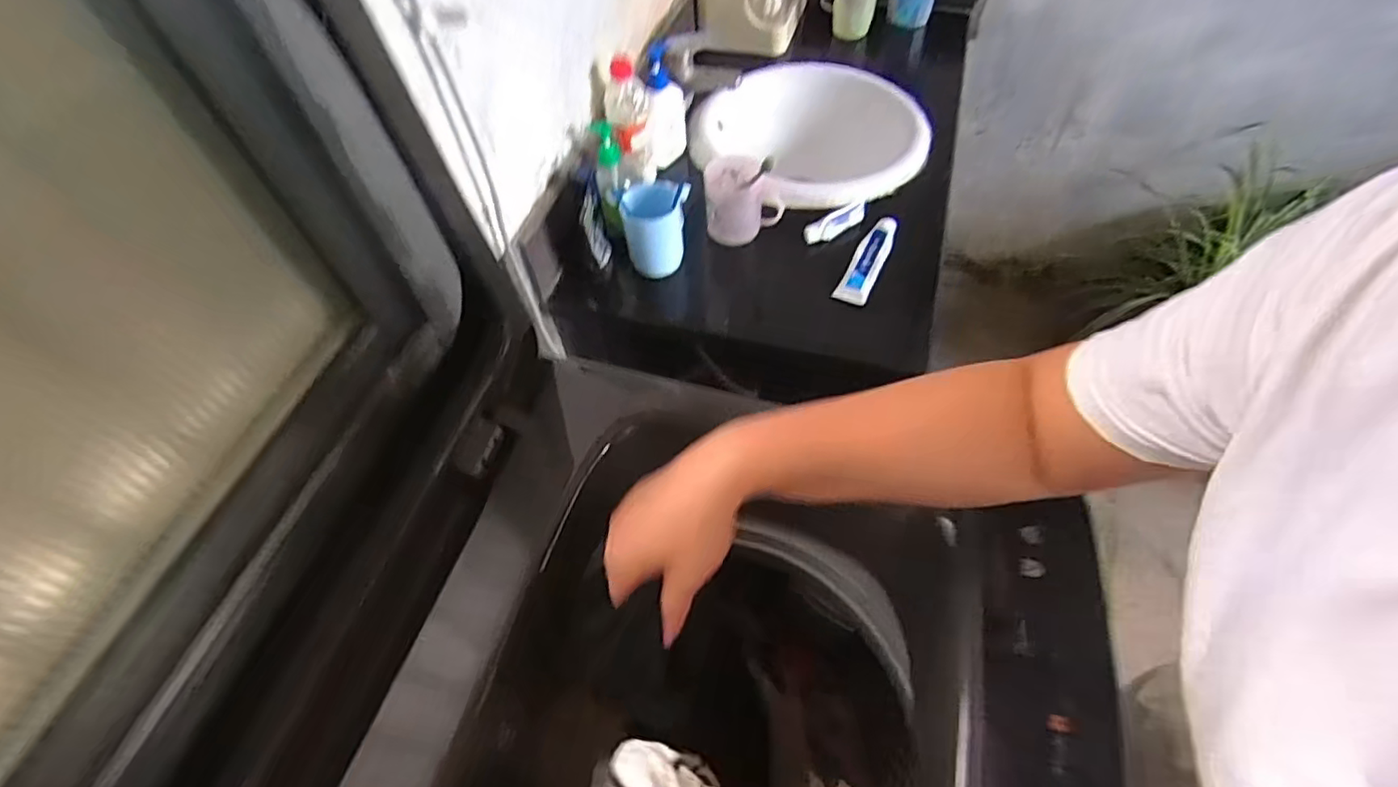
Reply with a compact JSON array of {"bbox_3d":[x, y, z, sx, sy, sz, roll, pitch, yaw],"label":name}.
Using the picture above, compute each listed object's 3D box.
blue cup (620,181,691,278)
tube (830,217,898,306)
[{"bbox_3d":[-0.061,-0.240,0.897,0.096,0.125,0.068,-13,56,-6],"label":"blue cup"},{"bbox_3d":[0.243,-0.196,0.903,0.046,0.033,0.152,22,59,17],"label":"tube"}]

